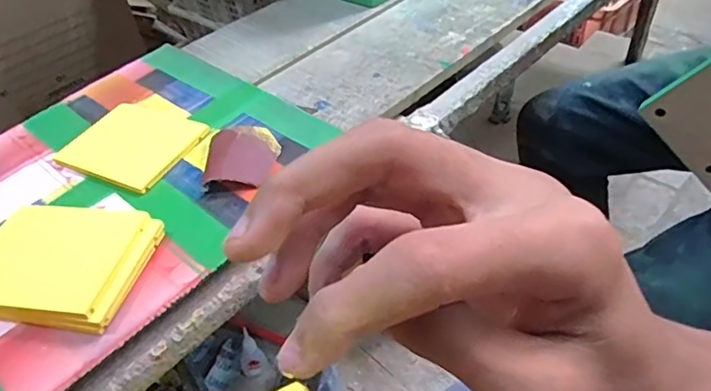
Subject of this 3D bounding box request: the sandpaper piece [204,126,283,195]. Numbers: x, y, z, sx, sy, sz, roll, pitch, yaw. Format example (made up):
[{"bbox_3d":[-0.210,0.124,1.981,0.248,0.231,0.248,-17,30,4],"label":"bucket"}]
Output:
[{"bbox_3d":[-0.117,-0.041,0.567,0.073,0.019,0.080,-7,42,1],"label":"sandpaper piece"}]

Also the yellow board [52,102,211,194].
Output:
[{"bbox_3d":[-0.251,-0.060,0.627,0.150,0.009,0.117,17,48,25],"label":"yellow board"}]

